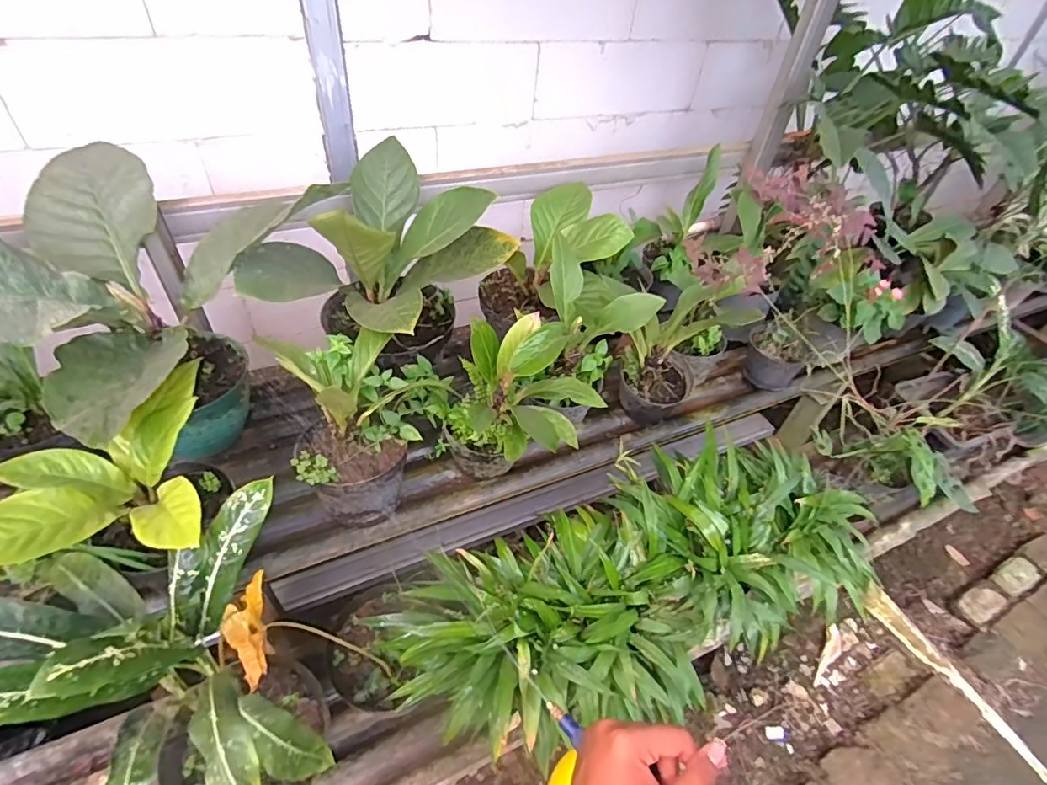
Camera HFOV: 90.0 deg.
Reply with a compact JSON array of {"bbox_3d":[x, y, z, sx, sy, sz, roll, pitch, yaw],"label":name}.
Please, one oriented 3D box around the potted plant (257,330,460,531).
[{"bbox_3d":[-0.262,0.057,0.906,0.284,0.259,0.222,-6,46,-12],"label":"potted plant"}]

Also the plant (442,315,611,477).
[{"bbox_3d":[-0.011,0.038,0.924,0.198,0.288,0.280,-32,56,-32],"label":"plant"}]

